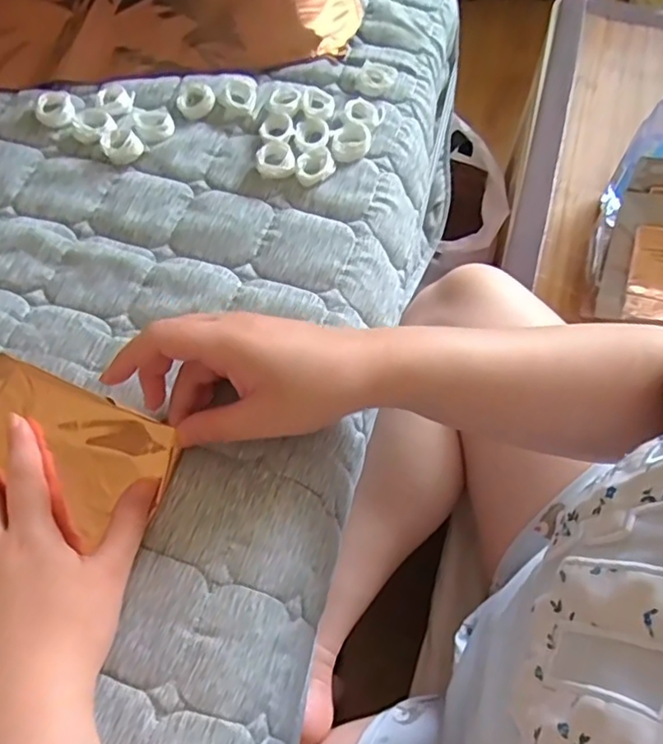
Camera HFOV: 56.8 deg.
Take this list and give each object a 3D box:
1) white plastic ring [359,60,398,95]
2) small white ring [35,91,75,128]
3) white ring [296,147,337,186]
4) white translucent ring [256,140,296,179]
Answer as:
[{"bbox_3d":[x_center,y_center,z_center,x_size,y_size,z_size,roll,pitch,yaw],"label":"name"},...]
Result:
[{"bbox_3d":[0.037,-0.243,0.509,0.030,0.009,0.032,0,64,0],"label":"white plastic ring"},{"bbox_3d":[-0.225,-0.213,0.498,0.029,0.012,0.035,-22,66,-10],"label":"small white ring"},{"bbox_3d":[-0.012,-0.158,0.468,0.031,0.009,0.030,0,64,0],"label":"white ring"},{"bbox_3d":[-0.043,-0.162,0.470,0.029,0.015,0.031,0,64,0],"label":"white translucent ring"}]

